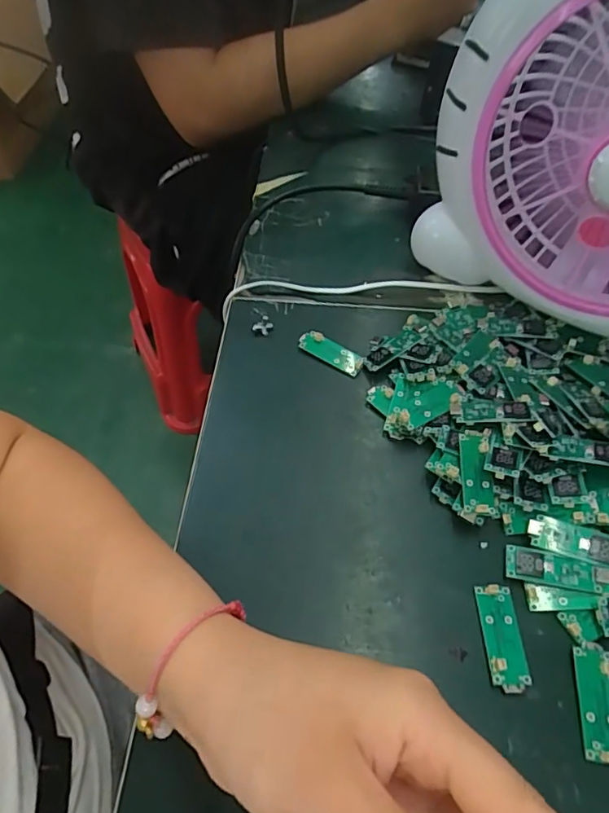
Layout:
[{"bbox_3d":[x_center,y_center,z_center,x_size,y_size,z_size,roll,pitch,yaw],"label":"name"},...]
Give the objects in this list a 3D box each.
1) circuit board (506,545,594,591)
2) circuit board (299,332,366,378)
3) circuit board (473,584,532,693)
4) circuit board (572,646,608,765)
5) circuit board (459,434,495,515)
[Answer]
[{"bbox_3d":[0.132,0.087,0.283,0.043,0.006,0.018,12,56,9],"label":"circuit board"},{"bbox_3d":[0.019,-0.039,0.379,0.050,0.004,0.016,31,81,17],"label":"circuit board"},{"bbox_3d":[0.102,0.117,0.267,0.020,0.004,0.050,0,55,0],"label":"circuit board"},{"bbox_3d":[0.141,0.142,0.250,0.019,0.004,0.047,6,55,5],"label":"circuit board"},{"bbox_3d":[0.101,0.040,0.306,0.019,0.010,0.047,2,68,4],"label":"circuit board"}]

